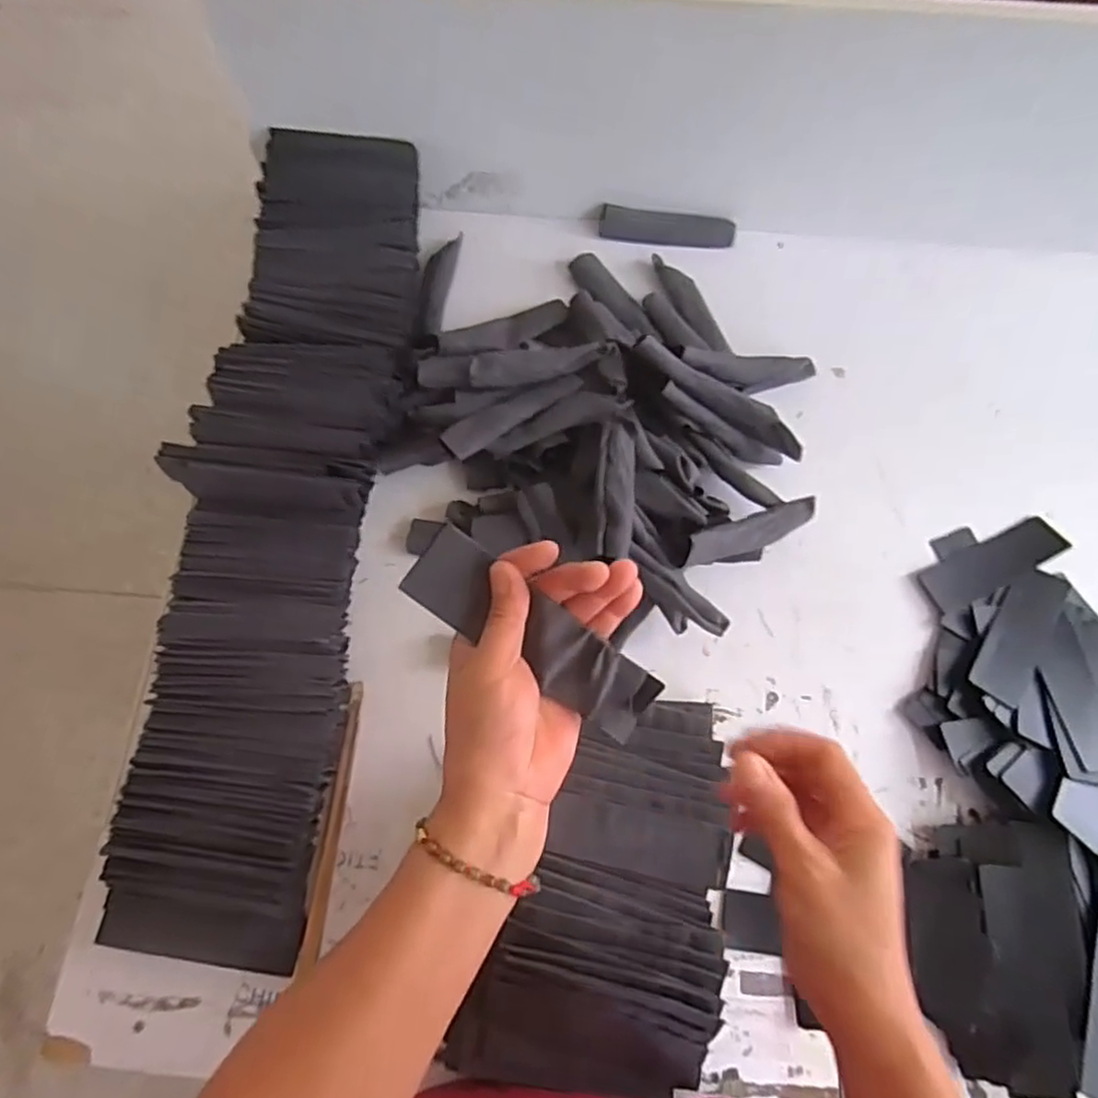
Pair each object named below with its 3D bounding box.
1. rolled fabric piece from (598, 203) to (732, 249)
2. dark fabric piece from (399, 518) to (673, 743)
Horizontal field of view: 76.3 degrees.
[{"bbox_3d":[0.137,-0.372,0.809,0.152,0.030,0.026,7,70,2],"label":"rolled fabric piece"},{"bbox_3d":[-0.008,0.046,0.378,0.146,0.014,0.042,34,73,1],"label":"dark fabric piece"}]

